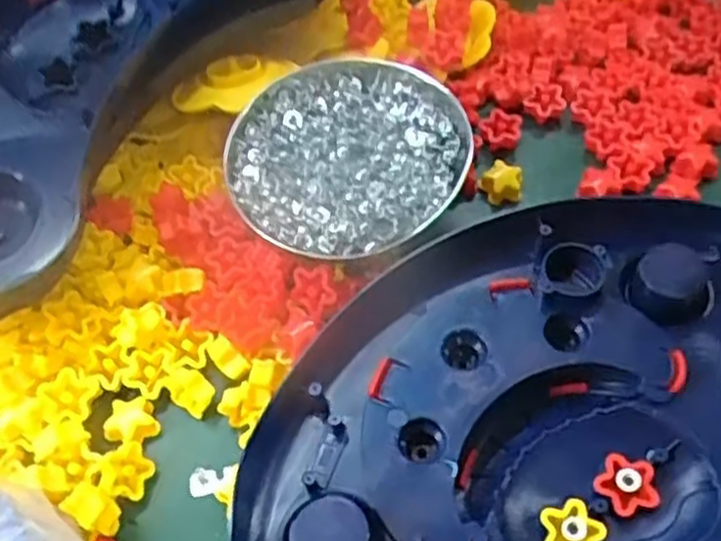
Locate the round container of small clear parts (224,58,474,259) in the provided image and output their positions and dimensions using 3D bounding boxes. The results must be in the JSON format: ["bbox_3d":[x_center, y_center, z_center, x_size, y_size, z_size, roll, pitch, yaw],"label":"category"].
[{"bbox_3d":[-0.008,-0.060,0.423,0.123,0.032,0.129,-1,56,2],"label":"round container of small clear parts"}]

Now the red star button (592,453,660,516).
[{"bbox_3d":[0.117,0.092,0.333,0.026,0.006,0.026,-15,56,-7],"label":"red star button"}]

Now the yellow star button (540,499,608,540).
[{"bbox_3d":[0.090,0.111,0.325,0.026,0.006,0.025,30,62,21],"label":"yellow star button"}]

